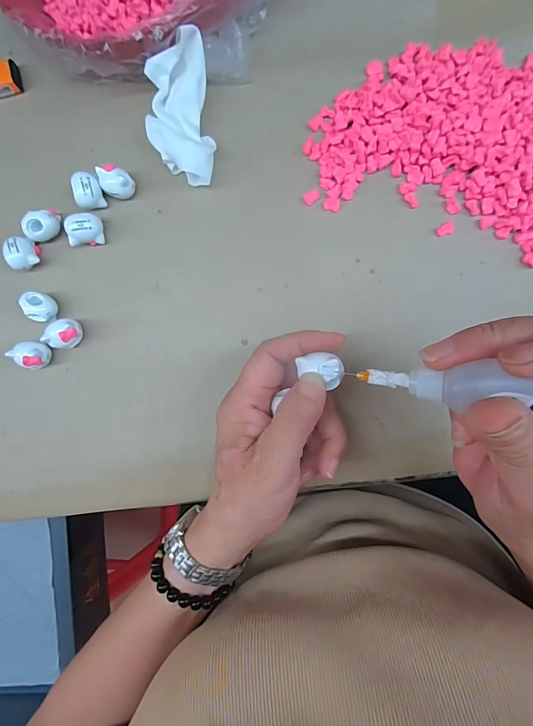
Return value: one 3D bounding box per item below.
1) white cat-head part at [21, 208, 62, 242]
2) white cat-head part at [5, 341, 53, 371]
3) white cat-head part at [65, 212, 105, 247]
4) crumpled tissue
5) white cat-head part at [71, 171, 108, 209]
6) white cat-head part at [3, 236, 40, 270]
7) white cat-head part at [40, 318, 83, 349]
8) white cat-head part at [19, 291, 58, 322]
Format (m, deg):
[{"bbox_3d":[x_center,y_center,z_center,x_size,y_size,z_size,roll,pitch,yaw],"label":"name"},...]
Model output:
[{"bbox_3d":[-0.168,-0.103,0.279,0.026,0.022,0.016,-32,84,3],"label":"white cat-head part"},{"bbox_3d":[-0.174,-0.007,0.275,0.022,0.020,0.020,0,87,5],"label":"white cat-head part"},{"bbox_3d":[-0.136,-0.100,0.277,0.023,0.022,0.019,-5,86,5],"label":"white cat-head part"},{"bbox_3d":[-0.063,-0.178,0.263,0.045,0.015,0.091,-2,106,5],"label":"crumpled tissue"},{"bbox_3d":[-0.133,-0.128,0.278,0.017,0.021,0.023,-3,86,5],"label":"white cat-head part"},{"bbox_3d":[-0.185,-0.082,0.278,0.017,0.020,0.023,-24,85,3],"label":"white cat-head part"},{"bbox_3d":[-0.150,-0.022,0.275,0.019,0.024,0.022,10,88,6],"label":"white cat-head part"},{"bbox_3d":[-0.168,-0.041,0.274,0.019,0.021,0.020,0,87,5],"label":"white cat-head part"}]

